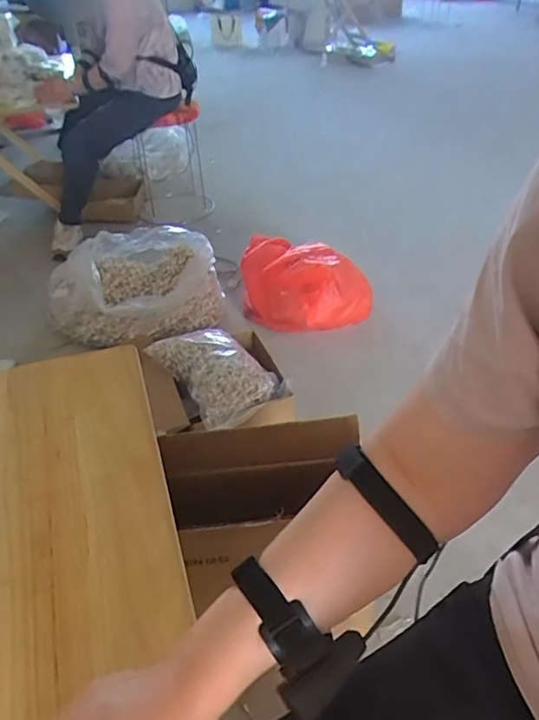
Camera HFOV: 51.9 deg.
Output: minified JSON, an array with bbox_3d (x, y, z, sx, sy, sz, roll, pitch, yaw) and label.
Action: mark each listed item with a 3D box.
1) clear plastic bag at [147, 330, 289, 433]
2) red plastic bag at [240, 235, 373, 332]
[{"bbox_3d":[-0.129,0.030,1.394,0.227,0.114,0.310,-26,43,-28],"label":"clear plastic bag"},{"bbox_3d":[0.104,-0.224,1.665,0.391,0.193,0.253,9,39,15],"label":"red plastic bag"}]

